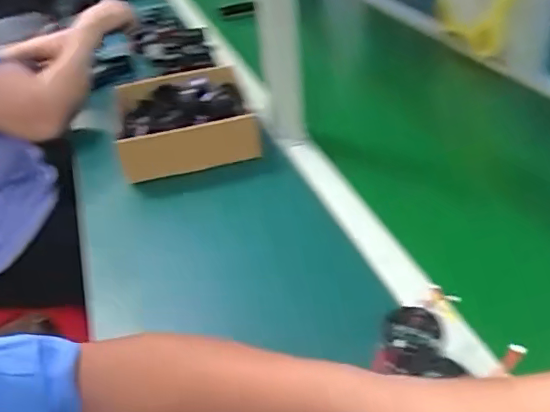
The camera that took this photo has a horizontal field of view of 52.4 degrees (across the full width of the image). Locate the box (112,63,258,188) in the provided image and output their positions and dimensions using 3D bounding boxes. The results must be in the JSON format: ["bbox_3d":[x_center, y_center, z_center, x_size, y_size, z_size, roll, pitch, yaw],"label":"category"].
[{"bbox_3d":[-0.140,-0.131,0.849,0.193,0.077,0.193,-13,36,-10],"label":"box"}]

